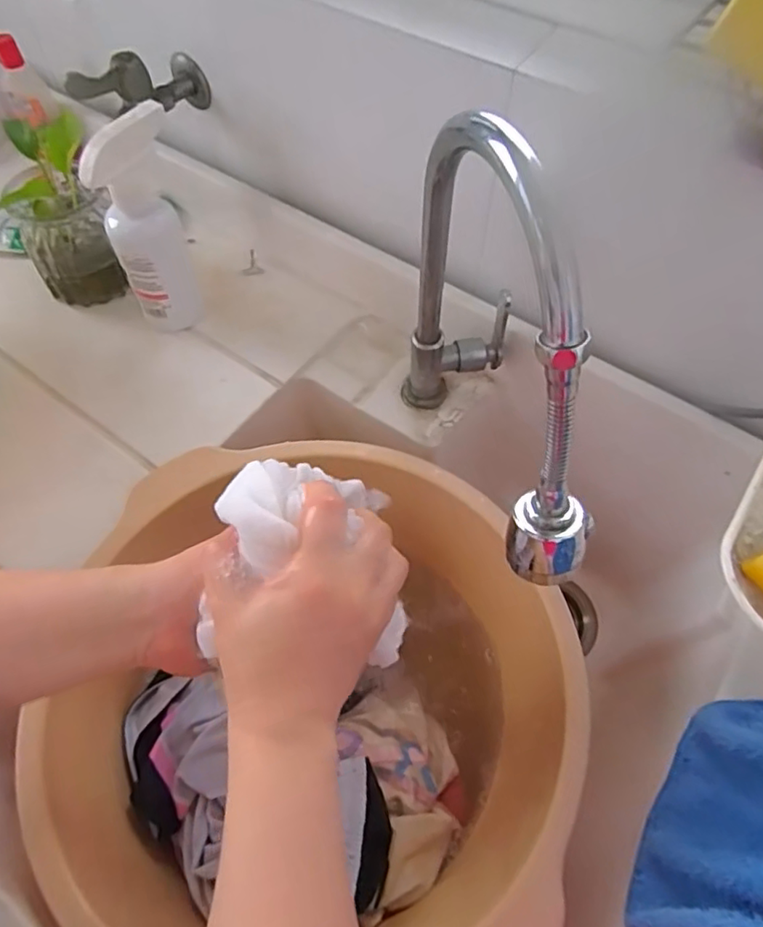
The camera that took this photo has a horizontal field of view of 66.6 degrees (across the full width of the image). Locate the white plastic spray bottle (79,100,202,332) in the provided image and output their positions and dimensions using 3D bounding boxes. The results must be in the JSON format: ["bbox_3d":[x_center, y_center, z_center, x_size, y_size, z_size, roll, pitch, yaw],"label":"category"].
[{"bbox_3d":[-0.204,-0.205,0.521,0.074,0.185,0.065,-17,62,-10],"label":"white plastic spray bottle"}]

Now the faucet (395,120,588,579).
[{"bbox_3d":[0.073,-0.051,0.389,0.081,0.275,0.243,-4,60,-2],"label":"faucet"}]

